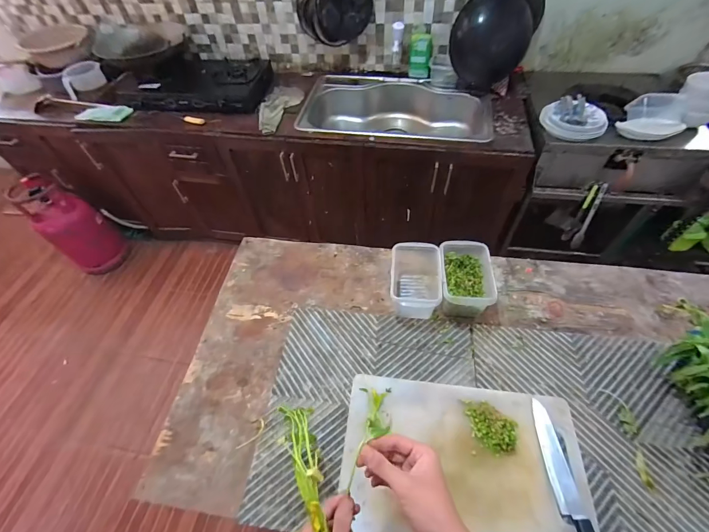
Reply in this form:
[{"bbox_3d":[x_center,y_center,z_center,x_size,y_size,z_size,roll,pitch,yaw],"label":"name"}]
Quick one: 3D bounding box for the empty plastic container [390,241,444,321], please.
[{"bbox_3d":[0.134,0.030,0.727,0.102,0.099,0.159,2,53,5],"label":"empty plastic container"}]

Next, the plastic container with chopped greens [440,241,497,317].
[{"bbox_3d":[0.240,0.032,0.720,0.105,0.095,0.162,1,53,4],"label":"plastic container with chopped greens"}]

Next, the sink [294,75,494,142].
[{"bbox_3d":[0.183,-0.669,1.534,0.830,0.211,0.497,9,54,10],"label":"sink"}]

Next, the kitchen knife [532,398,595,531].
[{"bbox_3d":[0.338,0.366,0.506,0.035,0.026,0.289,-2,53,2],"label":"kitchen knife"}]

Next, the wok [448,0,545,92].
[{"bbox_3d":[0.582,-0.929,1.333,0.346,0.355,0.125,-20,45,29],"label":"wok"}]

